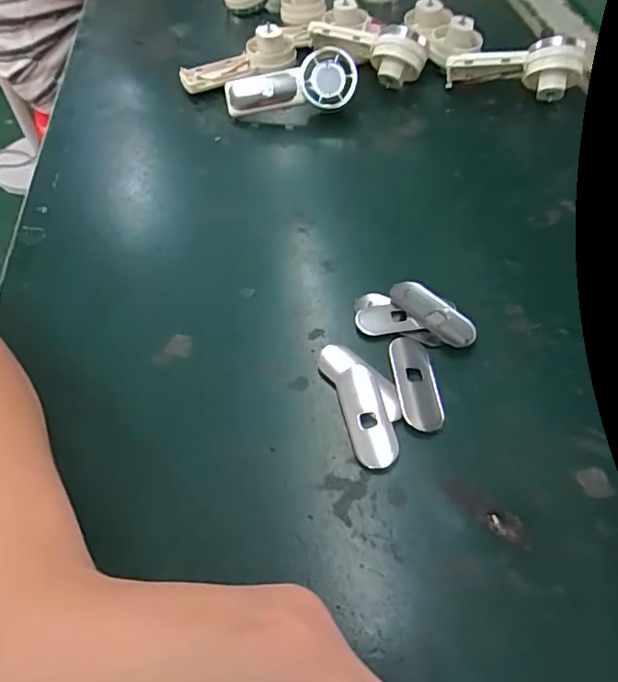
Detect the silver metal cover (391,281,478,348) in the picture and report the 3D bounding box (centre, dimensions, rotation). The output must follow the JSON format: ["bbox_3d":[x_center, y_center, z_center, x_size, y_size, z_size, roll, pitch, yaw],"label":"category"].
[{"bbox_3d":[0.063,-0.015,0.275,0.017,0.006,0.049,-37,59,-22],"label":"silver metal cover"}]

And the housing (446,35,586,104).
[{"bbox_3d":[0.148,-0.196,0.392,0.091,0.042,0.026,7,53,9],"label":"housing"}]

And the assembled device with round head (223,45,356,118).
[{"bbox_3d":[-0.013,-0.185,0.394,0.096,0.034,0.025,-5,51,16],"label":"assembled device with round head"}]

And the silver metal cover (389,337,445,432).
[{"bbox_3d":[0.050,0.018,0.251,0.019,0.004,0.050,-6,52,-1],"label":"silver metal cover"}]

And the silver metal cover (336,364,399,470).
[{"bbox_3d":[0.026,0.034,0.244,0.019,0.006,0.050,-13,53,-6],"label":"silver metal cover"}]

